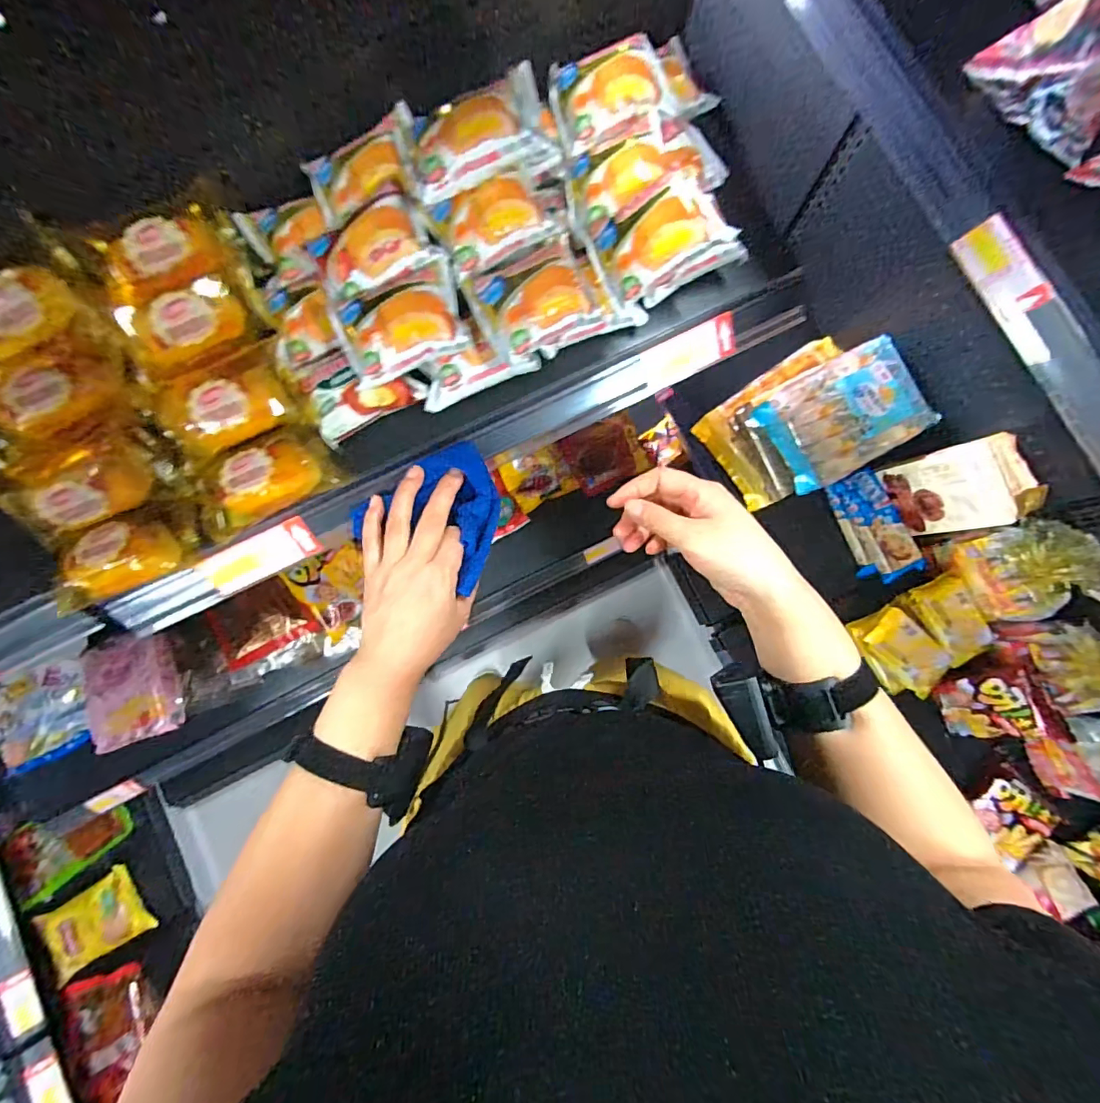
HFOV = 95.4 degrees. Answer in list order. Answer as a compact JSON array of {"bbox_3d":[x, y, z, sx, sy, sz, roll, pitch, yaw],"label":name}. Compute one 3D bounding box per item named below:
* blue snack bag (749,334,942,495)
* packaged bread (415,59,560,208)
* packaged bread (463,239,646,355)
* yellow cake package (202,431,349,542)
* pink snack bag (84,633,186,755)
[{"bbox_3d":[0.525,-0.246,0.890,0.259,0.058,0.197,-24,84,-5],"label":"blue snack bag"},{"bbox_3d":[-0.052,-0.312,0.372,0.097,0.032,0.079,-11,83,-3],"label":"packaged bread"},{"bbox_3d":[0.006,-0.211,0.410,0.133,0.063,0.081,-27,84,-5],"label":"packaged bread"},{"bbox_3d":[-0.236,-0.059,0.408,0.110,0.036,0.058,-33,84,-6],"label":"yellow cake package"},{"bbox_3d":[-0.816,0.267,0.969,0.171,0.039,0.202,-19,83,-4],"label":"pink snack bag"}]

